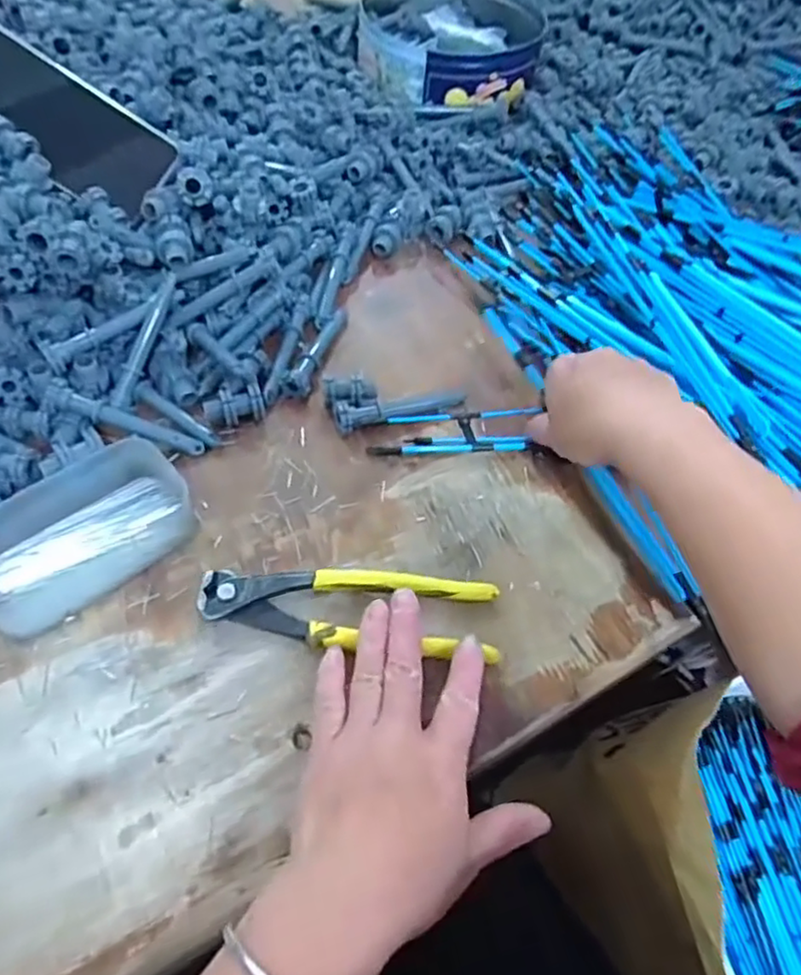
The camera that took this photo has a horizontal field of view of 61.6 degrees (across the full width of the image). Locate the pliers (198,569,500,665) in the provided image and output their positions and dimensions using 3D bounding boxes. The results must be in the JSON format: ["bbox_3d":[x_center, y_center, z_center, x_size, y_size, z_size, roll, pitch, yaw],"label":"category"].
[{"bbox_3d":[-0.027,0.069,0.372,0.163,0.014,0.049,2,55,-5],"label":"pliers"}]

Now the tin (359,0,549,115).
[{"bbox_3d":[0.050,-0.461,0.702,0.182,0.057,0.213,15,56,4],"label":"tin"}]

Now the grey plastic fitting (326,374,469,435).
[{"bbox_3d":[-0.003,-0.061,0.456,0.091,0.022,0.039,-14,59,-15],"label":"grey plastic fitting"}]

